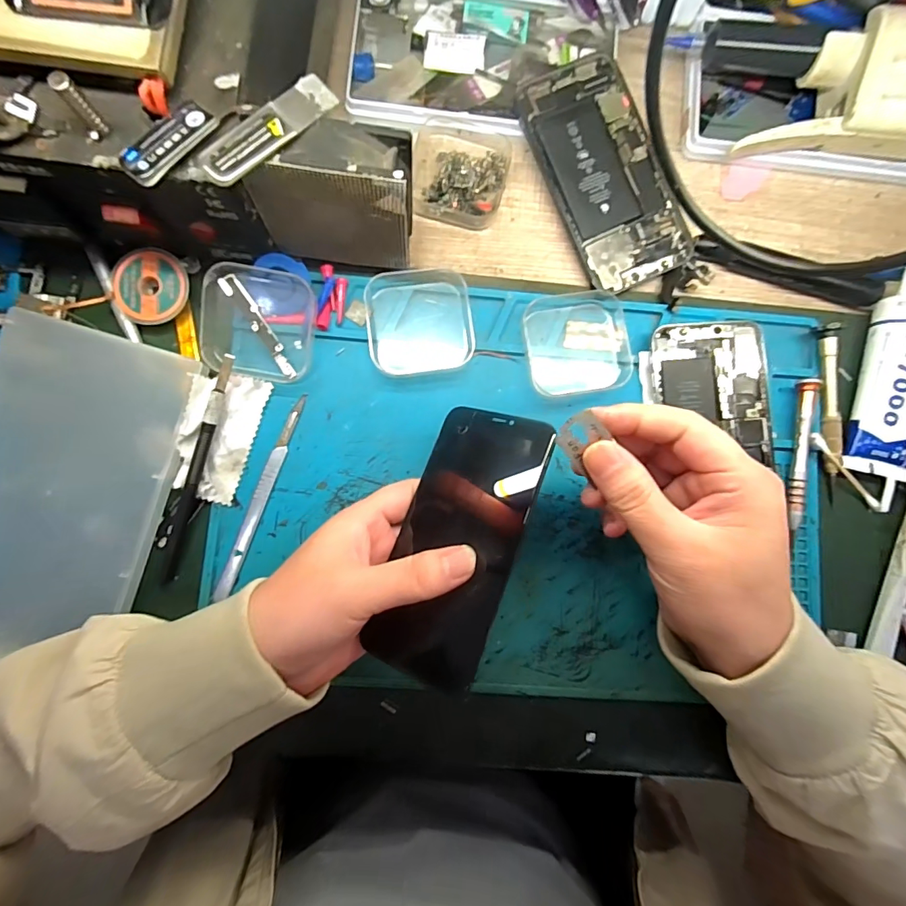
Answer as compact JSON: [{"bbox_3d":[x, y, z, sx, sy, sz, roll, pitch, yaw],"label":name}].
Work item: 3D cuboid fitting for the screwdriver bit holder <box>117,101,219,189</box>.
[{"bbox_3d":[-0.127,-0.138,0.207,0.017,0.010,0.044,45,85,2],"label":"screwdriver bit holder"}]

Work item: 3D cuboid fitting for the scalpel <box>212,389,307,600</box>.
[{"bbox_3d":[-0.115,0.025,0.277,0.009,0.004,0.126,20,84,-1],"label":"scalpel"}]

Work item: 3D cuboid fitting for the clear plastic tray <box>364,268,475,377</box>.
[{"bbox_3d":[-0.020,-0.082,0.286,0.064,0.018,0.061,-10,85,-4],"label":"clear plastic tray"}]

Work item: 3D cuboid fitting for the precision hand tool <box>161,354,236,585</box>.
[{"bbox_3d":[-0.150,0.009,0.269,0.008,0.014,0.136,16,84,-1],"label":"precision hand tool"}]

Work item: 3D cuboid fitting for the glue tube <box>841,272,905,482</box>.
[{"bbox_3d":[0.285,-0.052,0.295,0.040,0.025,0.132,13,84,-2],"label":"glue tube"}]

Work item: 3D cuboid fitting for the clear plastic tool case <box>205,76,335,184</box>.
[{"bbox_3d":[-0.083,-0.146,0.209,0.018,0.006,0.069,44,85,2],"label":"clear plastic tool case"}]

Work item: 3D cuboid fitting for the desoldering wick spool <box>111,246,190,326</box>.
[{"bbox_3d":[-0.184,-0.101,0.280,0.043,0.009,0.045,0,84,-3],"label":"desoldering wick spool"}]

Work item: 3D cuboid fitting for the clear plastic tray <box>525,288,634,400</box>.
[{"bbox_3d":[0.079,-0.070,0.293,0.065,0.010,0.065,-8,85,-4],"label":"clear plastic tray"}]

